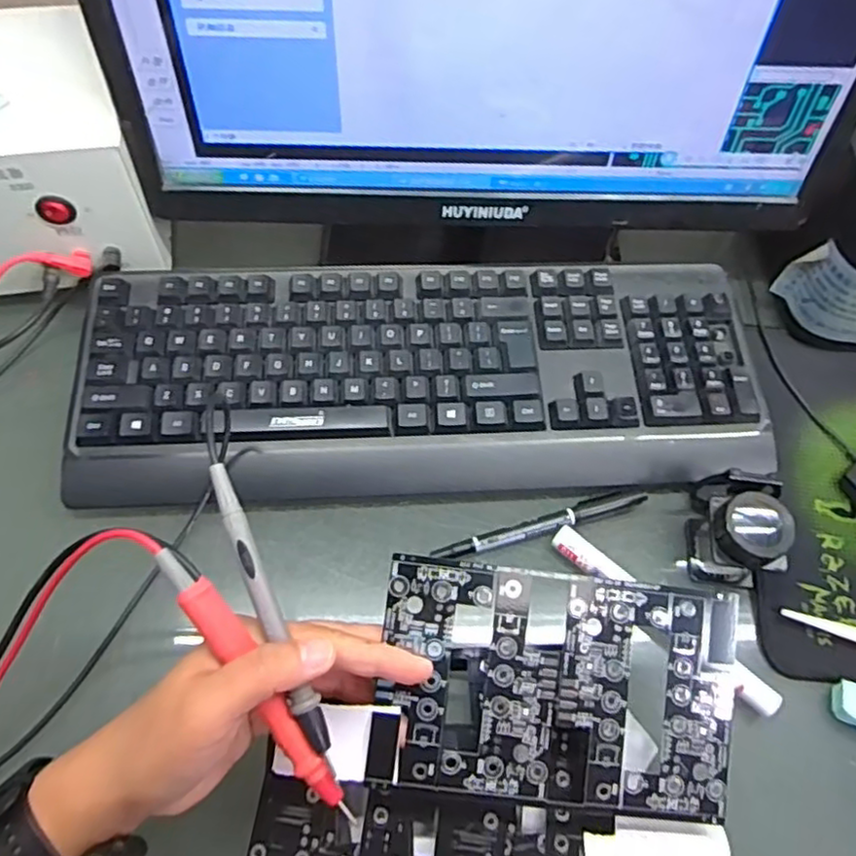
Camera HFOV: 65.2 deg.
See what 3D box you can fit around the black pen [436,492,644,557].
[{"bbox_3d":[0.069,0.057,0.403,0.131,0.005,0.013,-16,63,-12],"label":"black pen"}]

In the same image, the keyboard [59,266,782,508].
[{"bbox_3d":[0.000,-0.035,0.433,0.428,0.032,0.149,-2,61,-4],"label":"keyboard"}]

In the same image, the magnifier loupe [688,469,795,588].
[{"bbox_3d":[0.179,0.054,0.385,0.043,0.052,0.057,9,61,2],"label":"magnifier loupe"}]

